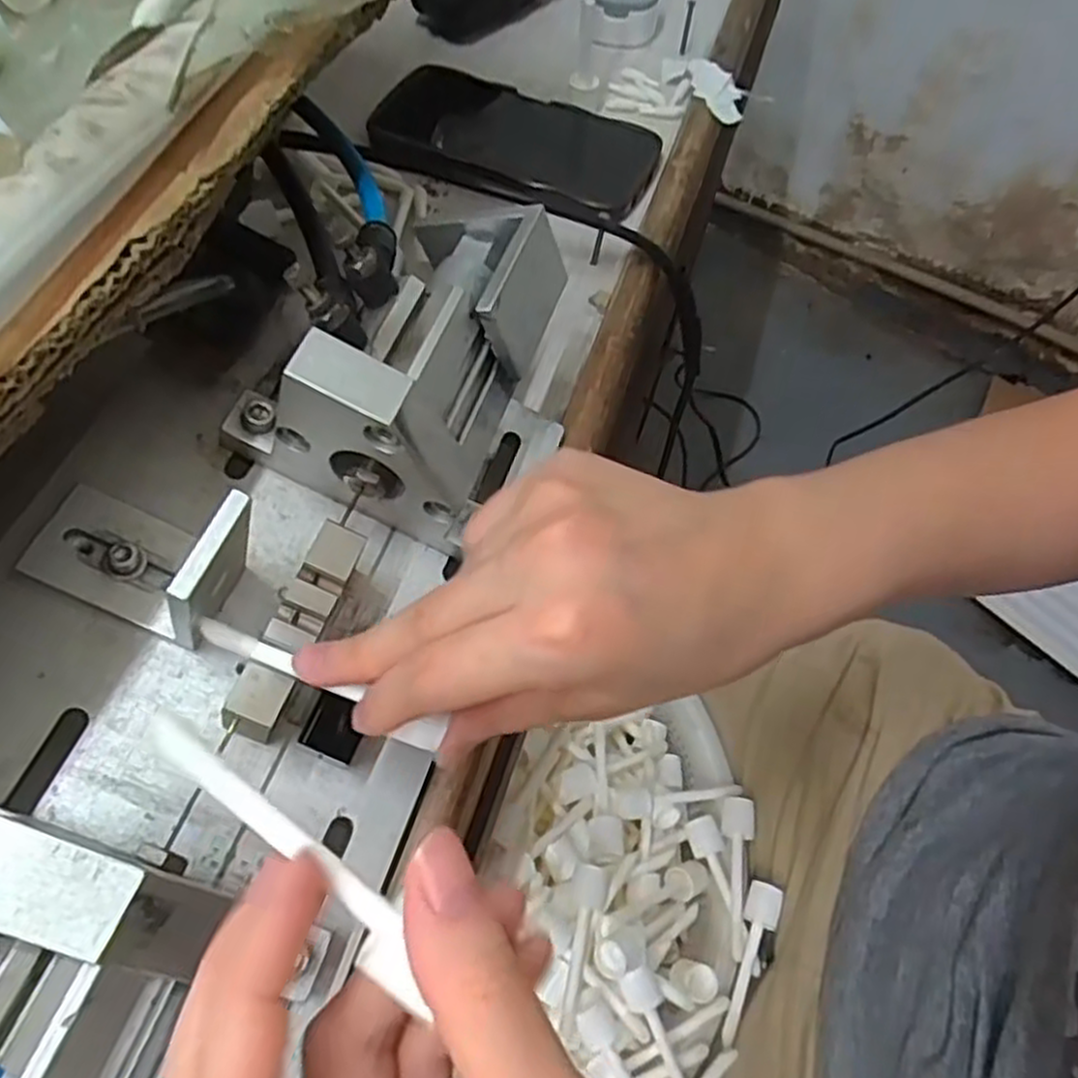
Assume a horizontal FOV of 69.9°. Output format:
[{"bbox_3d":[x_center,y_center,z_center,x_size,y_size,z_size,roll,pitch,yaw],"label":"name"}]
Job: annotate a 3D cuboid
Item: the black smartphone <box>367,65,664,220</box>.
[{"bbox_3d":[-0.016,-0.243,0.470,0.172,0.014,0.092,23,62,9],"label":"black smartphone"}]

